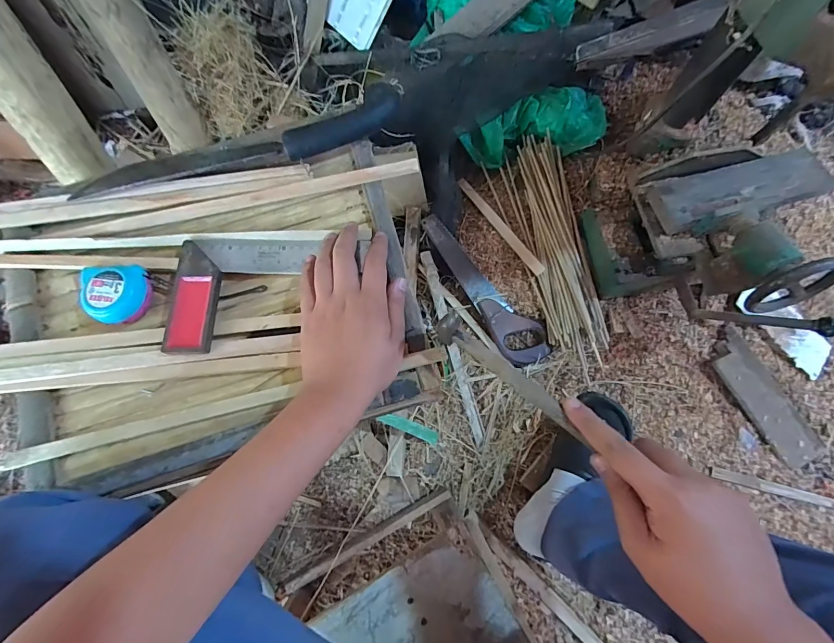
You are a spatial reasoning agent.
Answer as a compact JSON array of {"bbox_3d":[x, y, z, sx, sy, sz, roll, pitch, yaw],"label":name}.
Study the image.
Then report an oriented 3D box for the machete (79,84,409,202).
[{"bbox_3d":[-0.191,-0.188,0.424,0.352,0.026,0.062,-17,75,-4],"label":"machete"}]

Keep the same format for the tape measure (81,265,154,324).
[{"bbox_3d":[-0.297,-0.026,0.391,0.057,0.027,0.057,0,73,0],"label":"tape measure"}]

